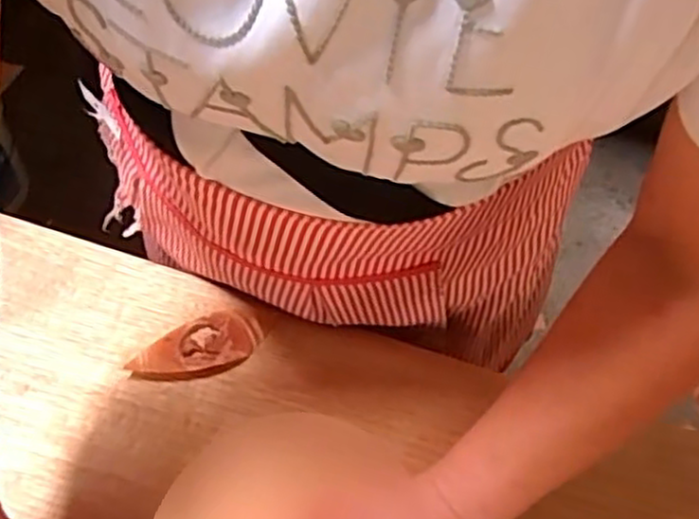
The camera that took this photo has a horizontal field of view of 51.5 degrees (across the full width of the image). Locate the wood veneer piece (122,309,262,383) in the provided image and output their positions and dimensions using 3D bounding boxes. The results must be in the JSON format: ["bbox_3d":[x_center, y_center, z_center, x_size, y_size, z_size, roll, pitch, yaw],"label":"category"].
[{"bbox_3d":[-0.111,0.064,0.519,0.092,0.005,0.049,-21,62,-13],"label":"wood veneer piece"}]

